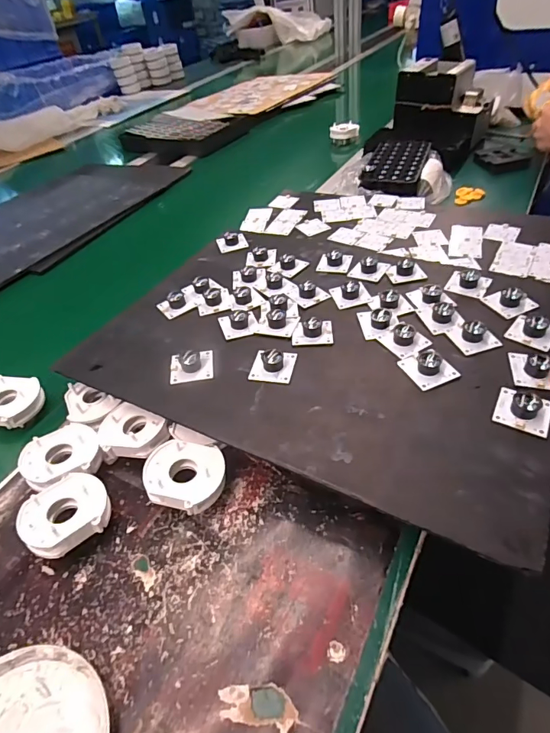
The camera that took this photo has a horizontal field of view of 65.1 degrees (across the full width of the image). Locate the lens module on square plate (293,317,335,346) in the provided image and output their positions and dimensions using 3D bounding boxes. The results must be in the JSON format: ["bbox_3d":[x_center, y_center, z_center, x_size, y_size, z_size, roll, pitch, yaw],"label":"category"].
[{"bbox_3d":[0.042,-0.043,0.474,0.043,0.015,0.044,-1,44,5],"label":"lens module on square plate"}]

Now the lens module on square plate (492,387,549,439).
[{"bbox_3d":[0.216,0.035,0.371,0.042,0.018,0.043,19,49,24],"label":"lens module on square plate"}]

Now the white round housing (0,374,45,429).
[{"bbox_3d":[-0.305,0.039,0.494,0.064,0.029,0.064,-4,44,4],"label":"white round housing"}]

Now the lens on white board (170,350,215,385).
[{"bbox_3d":[-0.088,-0.005,0.448,0.045,0.019,0.039,-9,44,-4],"label":"lens on white board"}]

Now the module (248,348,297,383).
[{"bbox_3d":[-0.002,-0.006,0.437,0.042,0.017,0.043,6,45,12],"label":"module"}]

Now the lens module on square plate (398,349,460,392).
[{"bbox_3d":[0.149,-0.001,0.420,0.039,0.014,0.045,-18,45,-12],"label":"lens module on square plate"}]

